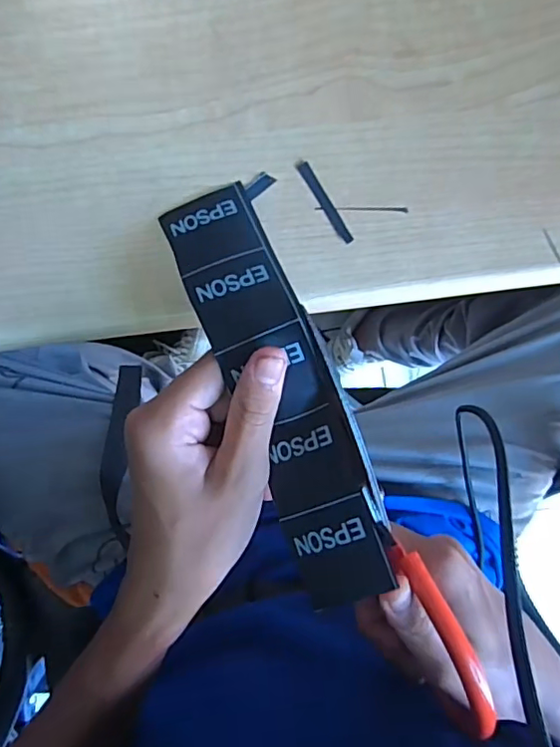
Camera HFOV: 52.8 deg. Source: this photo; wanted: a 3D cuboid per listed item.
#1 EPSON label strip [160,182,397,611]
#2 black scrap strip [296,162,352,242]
[{"bbox_3d":[-0.001,0.003,0.244,0.041,0.019,0.187,-21,82,-2],"label":"EPSON label strip"},{"bbox_3d":[0.022,-0.083,0.271,0.006,0.004,0.044,-32,96,-1],"label":"black scrap strip"}]

